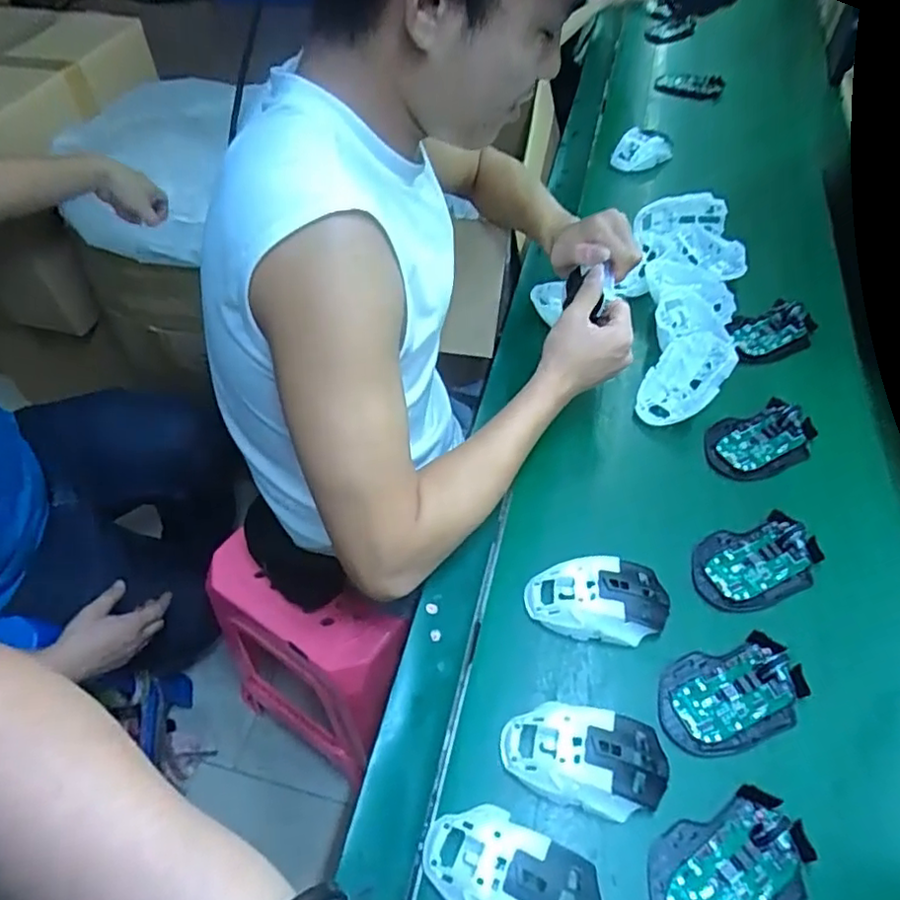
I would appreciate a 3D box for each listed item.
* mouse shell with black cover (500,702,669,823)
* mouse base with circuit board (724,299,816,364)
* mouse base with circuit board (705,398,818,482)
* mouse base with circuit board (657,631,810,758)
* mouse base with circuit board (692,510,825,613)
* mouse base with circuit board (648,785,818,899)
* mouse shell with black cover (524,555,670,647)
[{"bbox_3d":[0.097,0.220,0.460,0.117,0.034,0.066,10,53,9],"label":"mouse shell with black cover"},{"bbox_3d":[0.373,-0.138,0.742,0.111,0.018,0.068,-16,54,-11],"label":"mouse base with circuit board"},{"bbox_3d":[0.312,-0.011,0.643,0.112,0.020,0.073,-17,54,-12],"label":"mouse base with circuit board"},{"bbox_3d":[0.216,0.188,0.494,0.112,0.019,0.071,-14,53,-10],"label":"mouse base with circuit board"},{"bbox_3d":[0.270,0.097,0.563,0.112,0.018,0.072,-12,53,-9],"label":"mouse base with circuit board"},{"bbox_3d":[0.187,0.277,0.421,0.113,0.023,0.073,-19,54,-14],"label":"mouse base with circuit board"},{"bbox_3d":[0.123,0.124,0.536,0.113,0.038,0.062,0,52,1],"label":"mouse shell with black cover"}]

